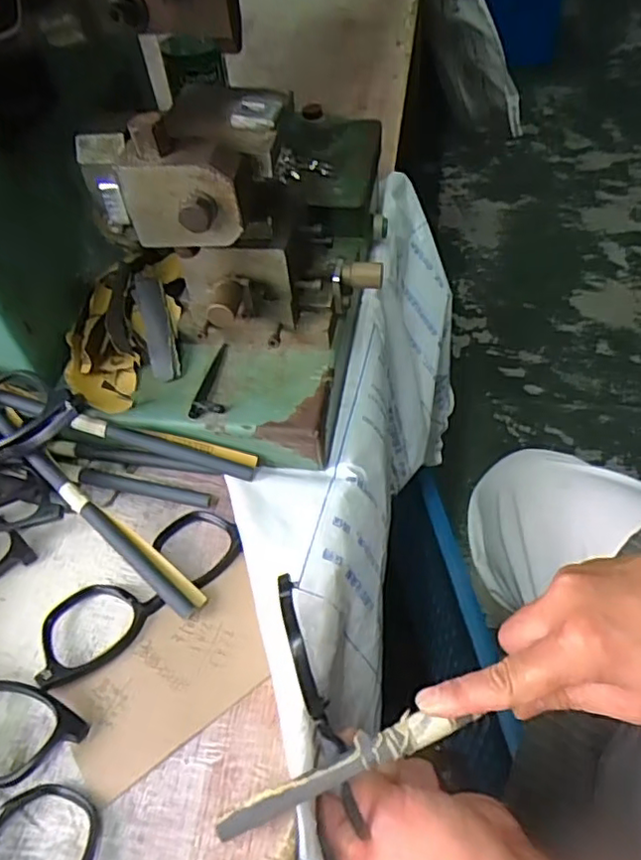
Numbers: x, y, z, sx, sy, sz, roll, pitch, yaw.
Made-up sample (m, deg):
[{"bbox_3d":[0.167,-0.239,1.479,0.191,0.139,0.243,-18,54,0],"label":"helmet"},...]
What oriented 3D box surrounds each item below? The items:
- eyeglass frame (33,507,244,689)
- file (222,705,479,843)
[{"bbox_3d":[-0.109,0.093,0.367,0.133,0.012,0.054,-39,56,-23],"label":"eyeglass frame"},{"bbox_3d":[0.008,0.153,0.283,0.116,0.008,0.017,-23,55,-6],"label":"file"}]

